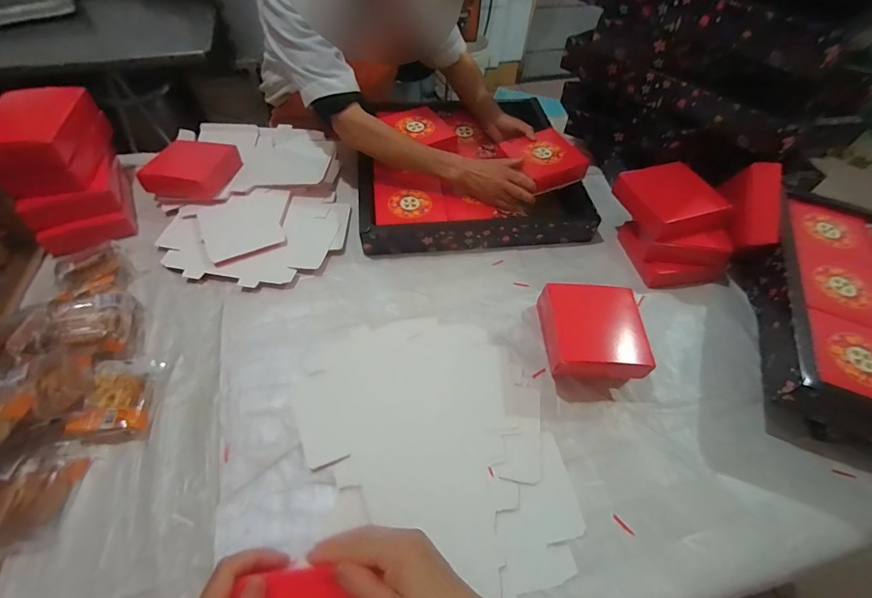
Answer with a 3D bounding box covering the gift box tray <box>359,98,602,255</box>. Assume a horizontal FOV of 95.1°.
[{"bbox_3d":[0.062,-0.282,0.817,0.428,0.083,0.413,-4,56,-6],"label":"gift box tray"}]

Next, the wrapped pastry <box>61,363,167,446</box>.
[{"bbox_3d":[-0.424,0.132,0.536,0.084,0.032,0.107,0,55,-3],"label":"wrapped pastry"}]

